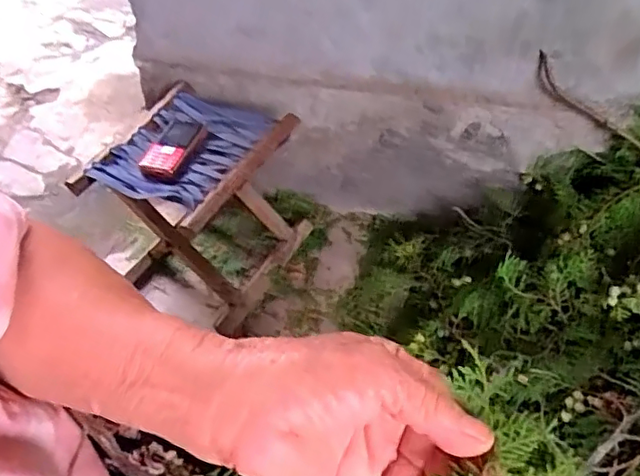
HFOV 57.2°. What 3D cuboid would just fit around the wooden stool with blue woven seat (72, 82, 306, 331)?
[{"bbox_3d":[-0.184,-0.046,0.936,0.228,0.255,0.242,18,48,17],"label":"wooden stool with blue woven seat"}]

